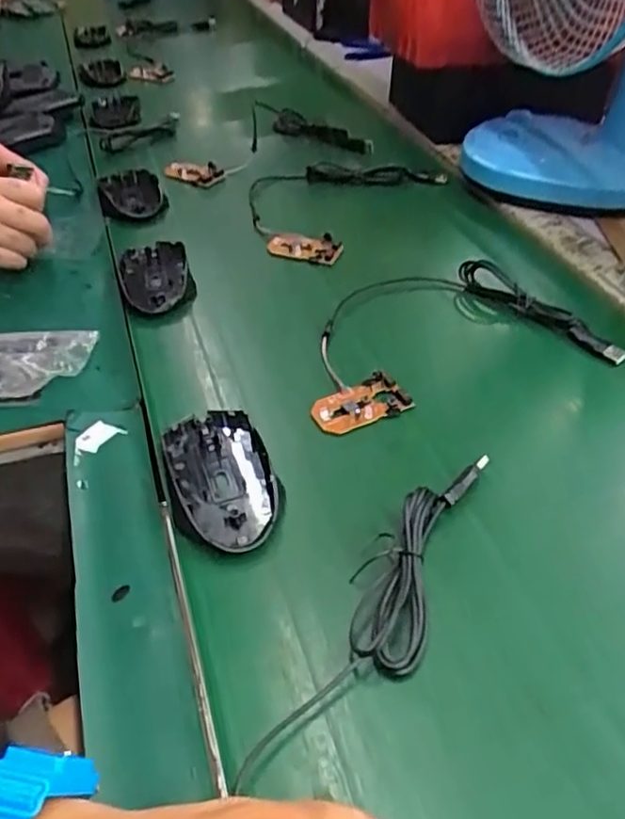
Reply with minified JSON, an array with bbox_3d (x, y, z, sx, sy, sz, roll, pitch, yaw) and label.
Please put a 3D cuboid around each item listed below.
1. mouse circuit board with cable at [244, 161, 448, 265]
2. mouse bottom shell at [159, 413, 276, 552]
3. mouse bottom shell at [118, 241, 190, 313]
[{"bbox_3d":[0.009,-0.237,0.727,0.172,0.015,0.247,26,47,26],"label":"mouse circuit board with cable"},{"bbox_3d":[-0.057,0.040,0.414,0.059,0.016,0.110,-13,43,-14],"label":"mouse bottom shell"},{"bbox_3d":[-0.143,-0.123,0.598,0.059,0.015,0.102,-7,42,-9],"label":"mouse bottom shell"}]

